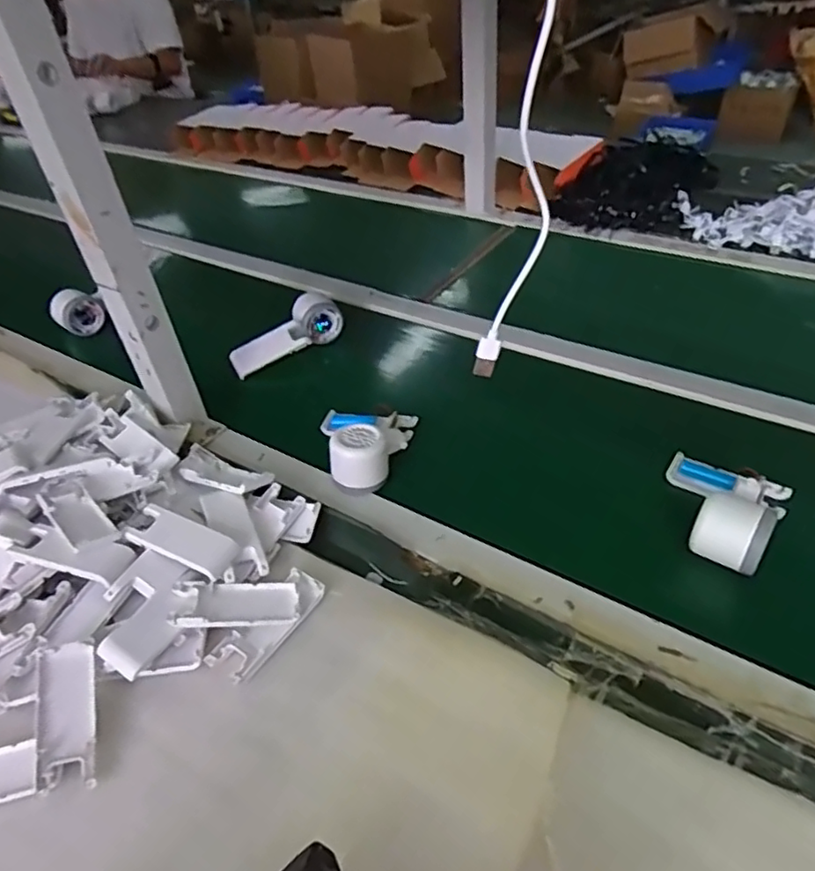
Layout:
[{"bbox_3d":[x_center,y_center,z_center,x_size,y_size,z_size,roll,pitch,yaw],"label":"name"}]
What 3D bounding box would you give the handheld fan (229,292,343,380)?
[{"bbox_3d":[-0.160,-0.132,0.826,0.040,0.054,0.160,30,53,33],"label":"handheld fan"}]

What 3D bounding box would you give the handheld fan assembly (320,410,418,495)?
[{"bbox_3d":[-0.050,-0.003,0.658,0.096,0.051,0.118,3,42,10],"label":"handheld fan assembly"}]

